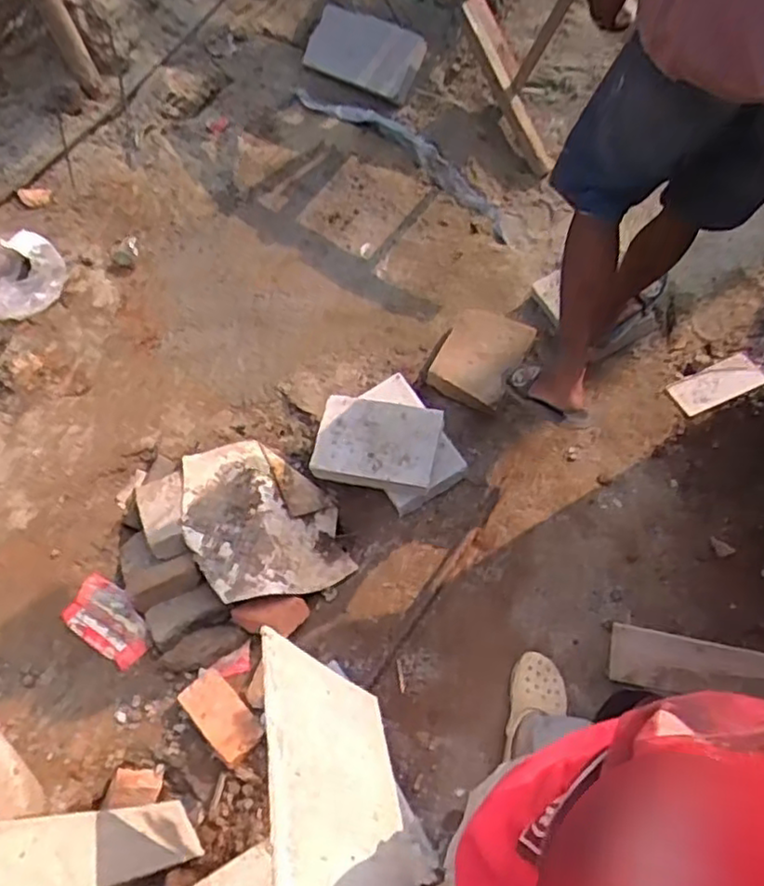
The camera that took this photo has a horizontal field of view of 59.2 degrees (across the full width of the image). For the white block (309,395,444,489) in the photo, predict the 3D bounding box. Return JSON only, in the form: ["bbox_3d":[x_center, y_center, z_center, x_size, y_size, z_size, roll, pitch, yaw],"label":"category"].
[{"bbox_3d":[-0.011,0.001,1.632,0.291,0.074,0.206,9,91,-7],"label":"white block"}]

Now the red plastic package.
[{"bbox_3d":[-0.649,0.425,1.607,0.218,0.039,0.134,29,68,18],"label":"red plastic package"}]

